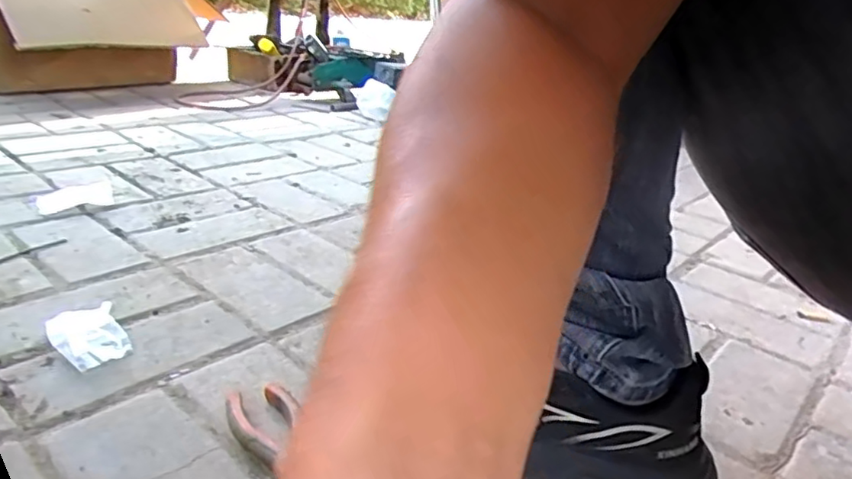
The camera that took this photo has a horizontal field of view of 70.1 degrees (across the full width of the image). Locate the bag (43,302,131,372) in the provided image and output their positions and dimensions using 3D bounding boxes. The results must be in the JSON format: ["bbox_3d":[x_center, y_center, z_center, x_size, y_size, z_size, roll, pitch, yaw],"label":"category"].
[{"bbox_3d":[-0.295,0.083,0.531,0.053,0.025,0.066,-17,32,-43],"label":"bag"}]

